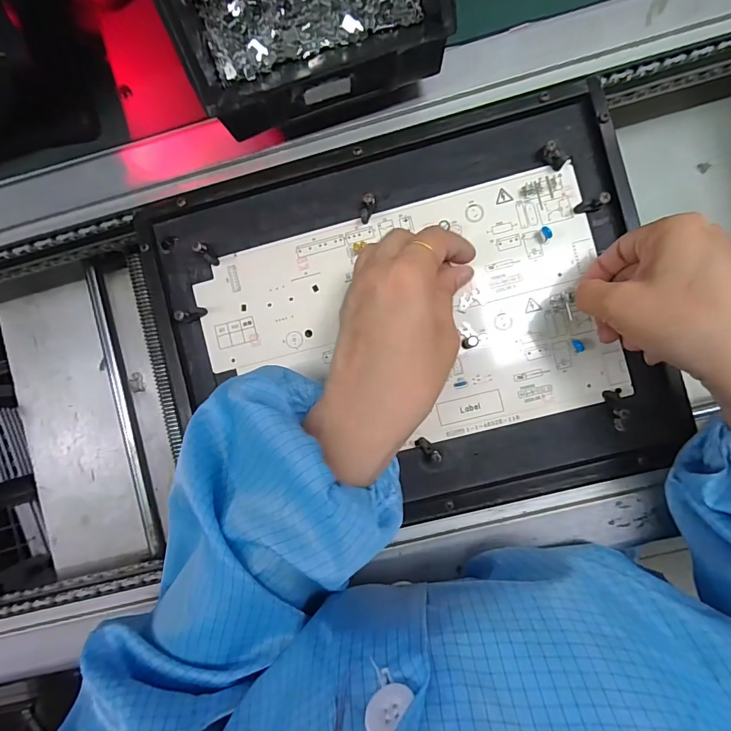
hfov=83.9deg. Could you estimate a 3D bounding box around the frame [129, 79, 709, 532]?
[{"bbox_3d":[0.028,-0.024,0.294,0.338,0.013,0.271,-14,89,4],"label":"frame"}]

